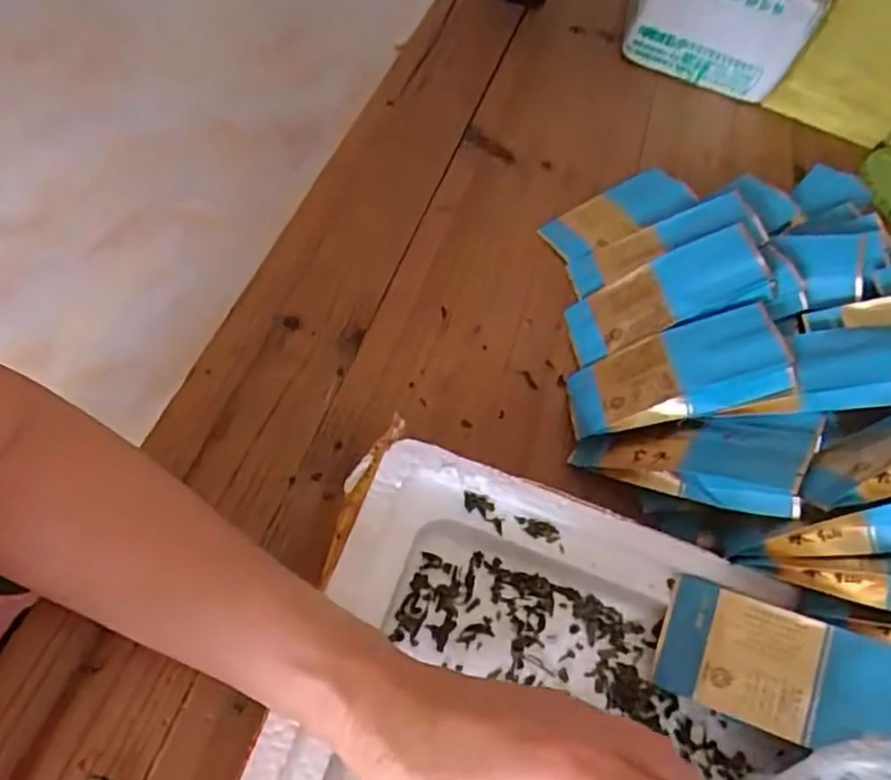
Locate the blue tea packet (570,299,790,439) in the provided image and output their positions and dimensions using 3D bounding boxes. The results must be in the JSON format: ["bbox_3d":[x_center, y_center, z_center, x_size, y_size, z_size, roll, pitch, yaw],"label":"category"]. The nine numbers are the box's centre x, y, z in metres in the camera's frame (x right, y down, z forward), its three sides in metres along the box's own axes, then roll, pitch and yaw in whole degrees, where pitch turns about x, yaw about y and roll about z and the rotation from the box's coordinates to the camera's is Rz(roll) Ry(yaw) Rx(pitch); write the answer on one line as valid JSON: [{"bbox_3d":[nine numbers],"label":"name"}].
[{"bbox_3d":[0.140,-0.009,0.432,0.127,0.020,0.058,-18,52,18],"label":"blue tea packet"}]

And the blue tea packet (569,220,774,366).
[{"bbox_3d":[0.144,-0.061,0.465,0.129,0.020,0.058,-23,51,21],"label":"blue tea packet"}]

